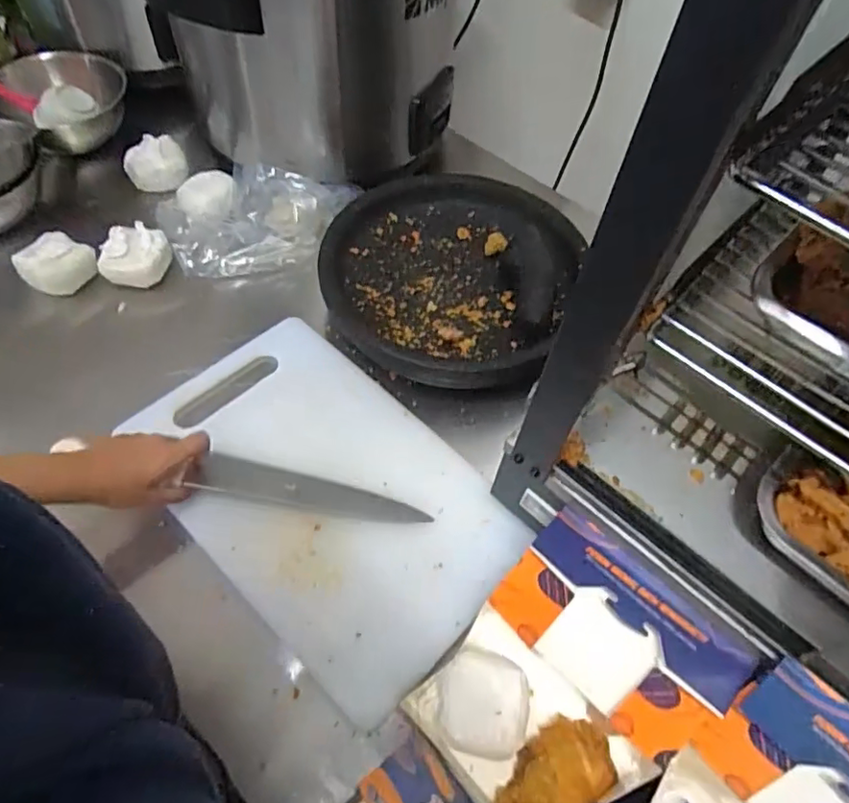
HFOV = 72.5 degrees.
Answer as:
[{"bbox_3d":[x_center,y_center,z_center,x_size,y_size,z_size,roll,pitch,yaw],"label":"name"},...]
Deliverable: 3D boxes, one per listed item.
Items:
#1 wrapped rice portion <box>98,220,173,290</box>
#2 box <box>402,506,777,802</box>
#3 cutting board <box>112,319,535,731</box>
[{"bbox_3d":[-0.357,-0.179,0.722,0.071,0.050,0.072,1,60,3],"label":"wrapped rice portion"},{"bbox_3d":[0.110,0.224,0.455,0.179,0.107,0.202,39,62,21],"label":"box"},{"bbox_3d":[-0.104,0.084,0.595,0.396,0.016,0.244,38,62,22],"label":"cutting board"}]

